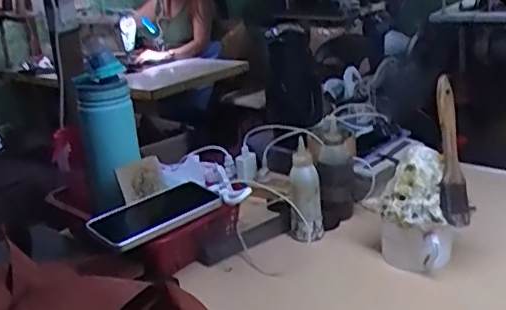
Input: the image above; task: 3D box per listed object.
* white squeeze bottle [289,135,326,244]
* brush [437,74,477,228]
[{"bbox_3d":[0.069,0.058,0.790,0.044,0.138,0.041,-5,19,5],"label":"white squeeze bottle"},{"bbox_3d":[0.229,-0.003,0.677,0.041,0.172,0.013,-10,1,-22],"label":"brush"}]

